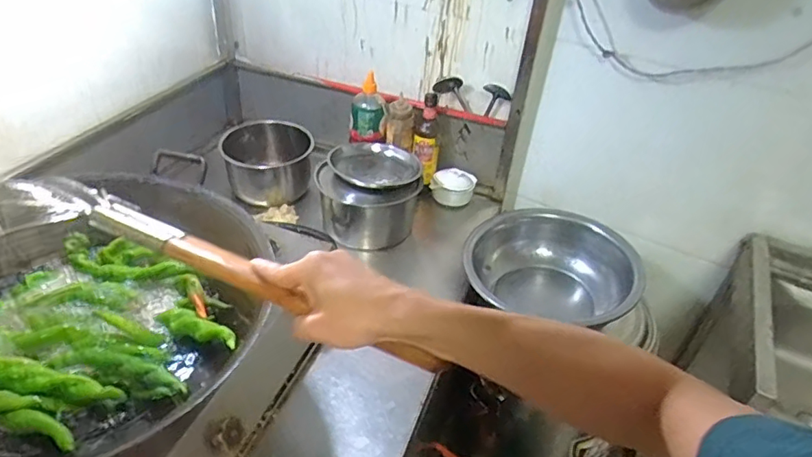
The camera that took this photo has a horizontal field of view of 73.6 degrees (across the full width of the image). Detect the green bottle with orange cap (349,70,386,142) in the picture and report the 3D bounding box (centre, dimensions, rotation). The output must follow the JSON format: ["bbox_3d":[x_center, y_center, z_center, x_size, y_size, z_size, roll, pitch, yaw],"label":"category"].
[{"bbox_3d":[-0.088,-0.277,1.244,0.078,0.132,0.046,3,38,-4],"label":"green bottle with orange cap"}]

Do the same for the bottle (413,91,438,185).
[{"bbox_3d":[0.047,-0.222,1.310,0.063,0.202,0.066,-2,15,-10],"label":"bottle"}]

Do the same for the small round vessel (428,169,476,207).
[{"bbox_3d":[0.114,-0.103,1.327,0.101,0.062,0.101,4,38,-3],"label":"small round vessel"}]

